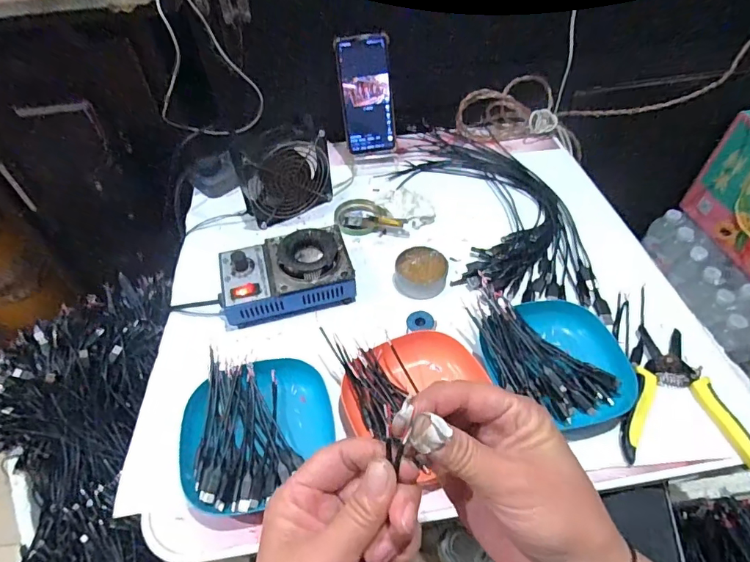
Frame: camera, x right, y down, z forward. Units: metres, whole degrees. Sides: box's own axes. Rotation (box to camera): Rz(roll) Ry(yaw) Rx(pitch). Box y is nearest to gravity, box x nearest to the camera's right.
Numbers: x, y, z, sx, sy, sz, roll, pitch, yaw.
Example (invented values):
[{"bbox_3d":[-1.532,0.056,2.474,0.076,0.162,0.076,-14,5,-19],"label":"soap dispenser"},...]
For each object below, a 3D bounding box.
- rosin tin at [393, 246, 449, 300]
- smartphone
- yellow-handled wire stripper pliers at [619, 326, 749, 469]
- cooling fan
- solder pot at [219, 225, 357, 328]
[{"bbox_3d":[0.056,-0.010,0.561,0.062,0.026,0.062,-1,51,1],"label":"rosin tin"},{"bbox_3d":[-0.011,-0.273,0.686,0.075,0.163,0.010,-12,28,-8],"label":"smartphone"},{"bbox_3d":[0.301,0.110,0.456,0.115,0.010,0.152,9,52,9],"label":"yellow-handled wire stripper pliers"},{"bbox_3d":[-0.115,-0.137,0.616,0.118,0.111,0.035,-21,53,-14],"label":"cooling fan"},{"bbox_3d":[-0.104,-0.010,0.545,0.148,0.061,0.095,-11,52,-7],"label":"solder pot"}]

